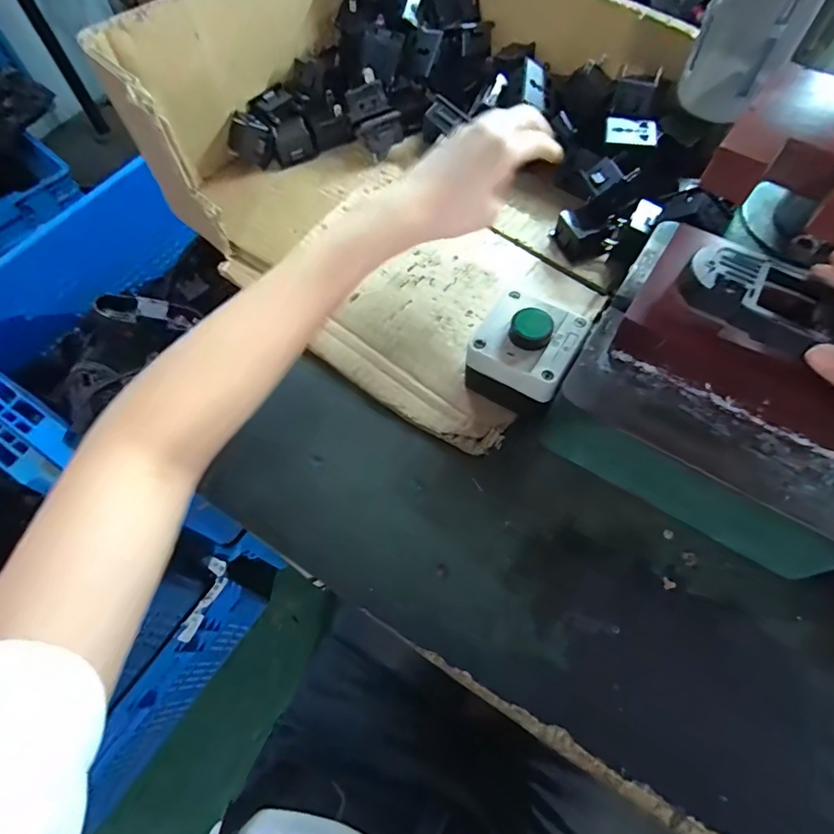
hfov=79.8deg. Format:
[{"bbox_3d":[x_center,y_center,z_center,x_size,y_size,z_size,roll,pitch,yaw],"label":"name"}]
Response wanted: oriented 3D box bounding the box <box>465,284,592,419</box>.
[{"bbox_3d":[0.075,-0.044,0.362,0.068,0.060,0.081,29,68,14],"label":"box"}]

